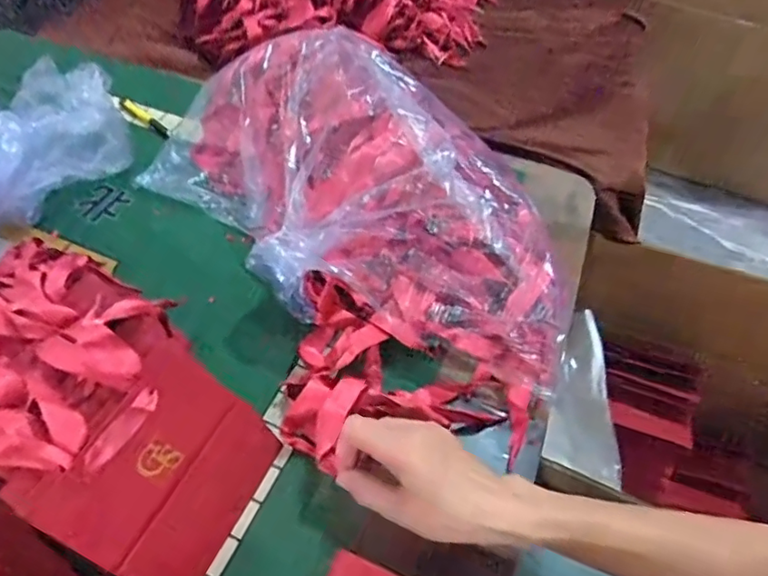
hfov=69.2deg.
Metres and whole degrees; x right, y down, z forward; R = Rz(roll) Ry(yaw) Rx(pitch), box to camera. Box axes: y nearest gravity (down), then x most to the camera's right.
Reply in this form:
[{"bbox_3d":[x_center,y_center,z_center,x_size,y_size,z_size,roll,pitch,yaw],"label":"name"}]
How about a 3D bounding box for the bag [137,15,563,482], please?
[{"bbox_3d":[-0.016,-0.105,0.570,0.499,0.156,0.267,33,56,24],"label":"bag"}]

